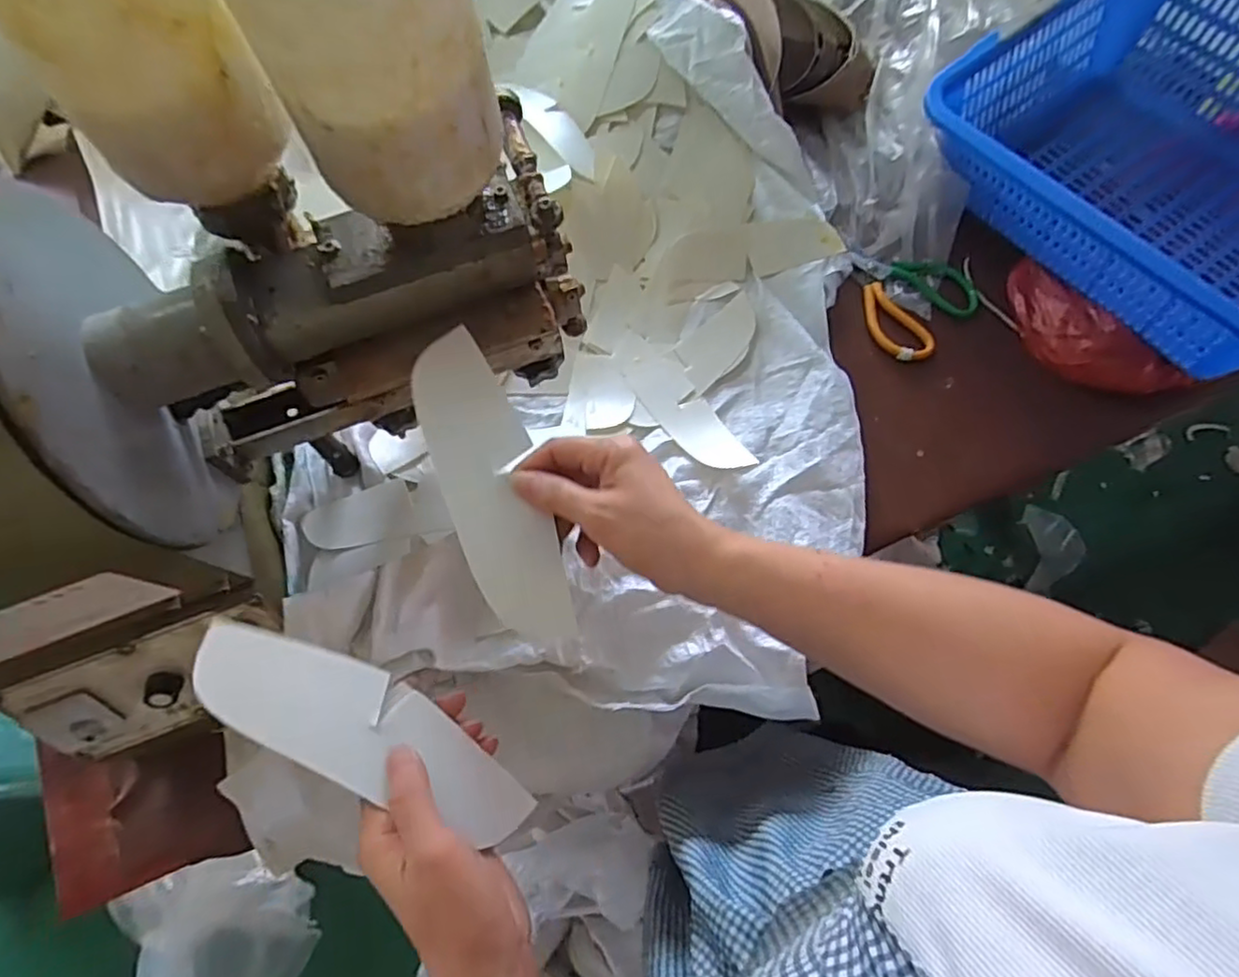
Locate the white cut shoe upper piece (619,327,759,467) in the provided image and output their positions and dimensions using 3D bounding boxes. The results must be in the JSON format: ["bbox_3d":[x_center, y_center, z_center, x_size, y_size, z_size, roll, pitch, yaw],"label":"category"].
[{"bbox_3d":[0.061,-0.088,0.681,0.064,0.013,0.193,-31,64,-21],"label":"white cut shoe upper piece"}]

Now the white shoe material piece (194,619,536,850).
[{"bbox_3d":[-0.136,0.132,0.365,0.200,0.040,0.052,31,74,-7],"label":"white shoe material piece"}]

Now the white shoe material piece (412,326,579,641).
[{"bbox_3d":[-0.078,-0.003,0.404,0.054,0.021,0.197,-20,83,-6],"label":"white shoe material piece"}]

